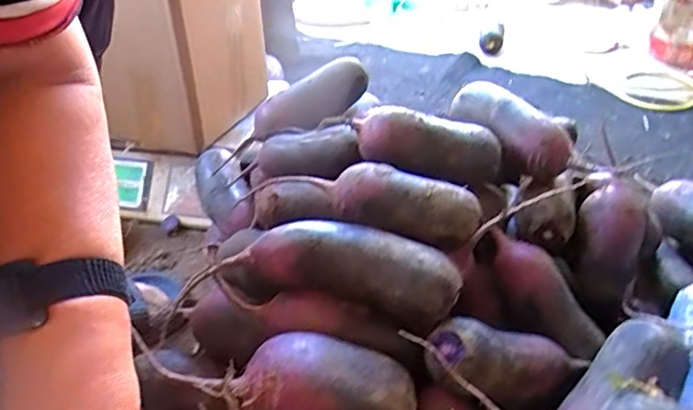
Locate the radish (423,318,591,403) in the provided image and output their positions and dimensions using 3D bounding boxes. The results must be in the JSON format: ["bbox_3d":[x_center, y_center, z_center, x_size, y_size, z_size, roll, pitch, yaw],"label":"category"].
[{"bbox_3d":[0.128,0.126,0.434,0.139,0.048,0.042,13,29,-20],"label":"radish"}]

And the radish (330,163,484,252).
[{"bbox_3d":[0.047,0.000,0.459,0.122,0.044,0.046,7,36,15],"label":"radish"}]

